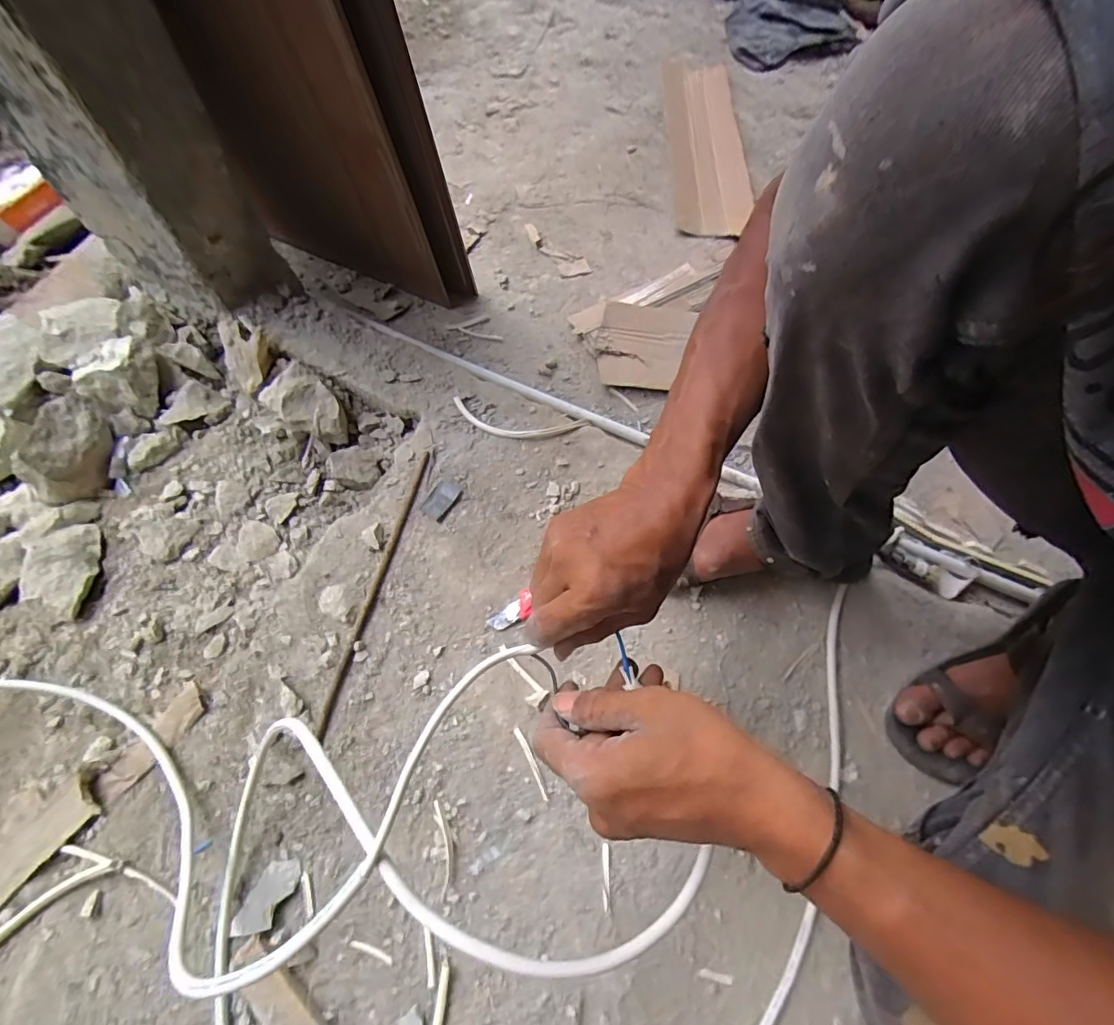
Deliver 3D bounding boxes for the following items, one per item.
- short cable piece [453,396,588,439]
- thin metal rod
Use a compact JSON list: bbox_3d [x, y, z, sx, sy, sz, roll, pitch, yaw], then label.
[{"bbox_3d":[-0.051,-0.119,0.665,0.178,0.015,0.054,7,65,0],"label":"short cable piece"},{"bbox_3d":[-0.201,0.073,0.563,0.010,0.008,0.331,12,65,2],"label":"thin metal rod"}]

